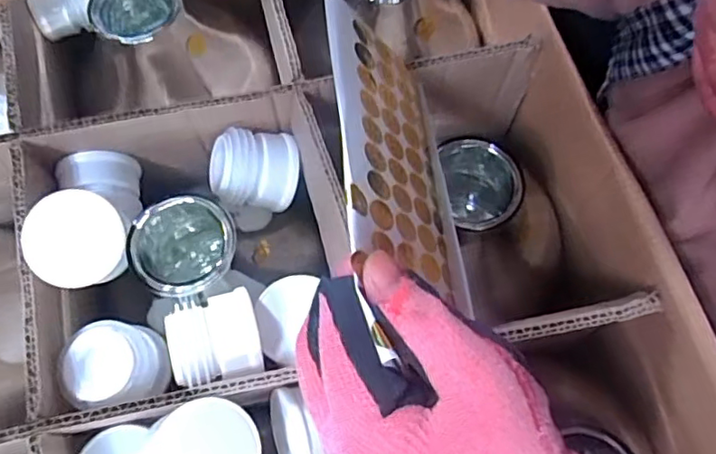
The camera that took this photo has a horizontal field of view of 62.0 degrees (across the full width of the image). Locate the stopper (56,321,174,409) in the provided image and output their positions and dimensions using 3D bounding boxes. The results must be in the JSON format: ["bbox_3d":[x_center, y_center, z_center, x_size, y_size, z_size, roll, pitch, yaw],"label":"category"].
[{"bbox_3d":[-0.117,0.067,0.290,0.040,0.033,0.038,-11,70,-5],"label":"stopper"}]

